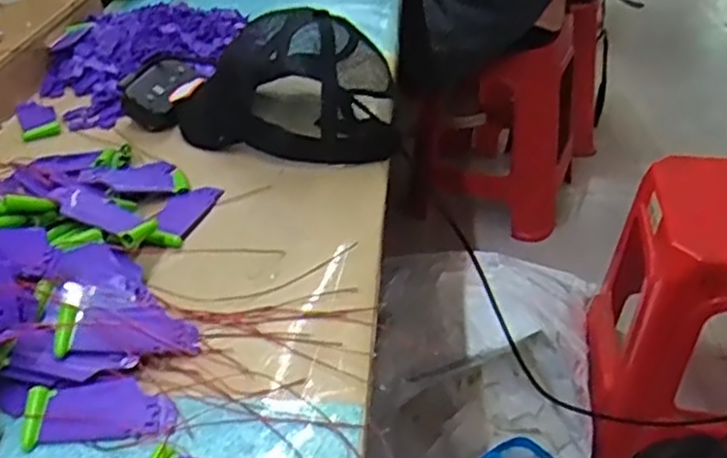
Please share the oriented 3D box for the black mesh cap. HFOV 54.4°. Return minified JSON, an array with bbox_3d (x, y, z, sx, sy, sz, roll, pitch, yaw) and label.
[{"bbox_3d":[-0.068,-0.147,0.699,0.185,0.114,0.154,21,42,28],"label":"black mesh cap"}]

